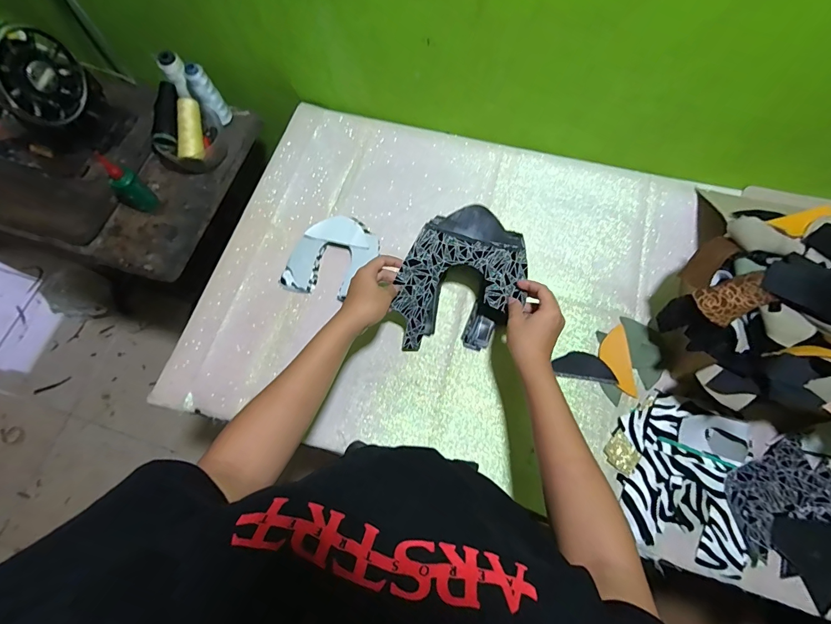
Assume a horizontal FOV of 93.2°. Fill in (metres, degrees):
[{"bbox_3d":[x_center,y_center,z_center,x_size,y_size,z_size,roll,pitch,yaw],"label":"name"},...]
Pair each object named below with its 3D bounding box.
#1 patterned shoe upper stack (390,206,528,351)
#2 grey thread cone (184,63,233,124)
[{"bbox_3d":[0.066,-0.056,0.595,0.174,0.109,0.204,3,70,3],"label":"patterned shoe upper stack"},{"bbox_3d":[-0.391,-0.408,0.756,0.043,0.120,0.043,-30,72,-8],"label":"grey thread cone"}]

